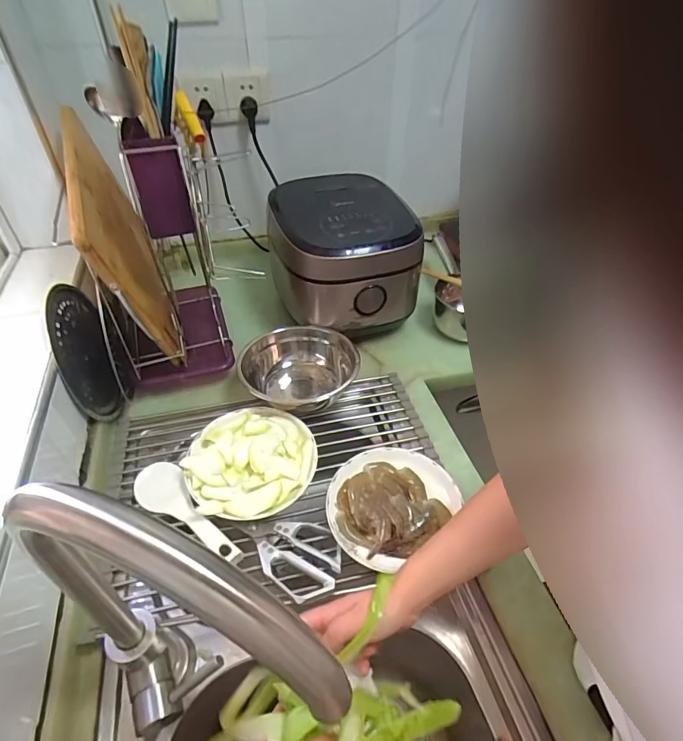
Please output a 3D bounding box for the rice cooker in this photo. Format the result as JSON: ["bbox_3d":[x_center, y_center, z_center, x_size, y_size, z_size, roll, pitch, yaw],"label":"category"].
[{"bbox_3d":[-0.002,-0.231,0.866,0.232,0.193,0.305,-10,45,-12],"label":"rice cooker"}]

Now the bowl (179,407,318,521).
[{"bbox_3d":[-0.126,0.126,0.620,0.178,0.059,0.172,1,43,-1],"label":"bowl"}]

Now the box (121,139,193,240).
[{"bbox_3d":[-0.232,-0.238,0.562,0.059,0.110,0.063,-12,45,-14],"label":"box"}]

